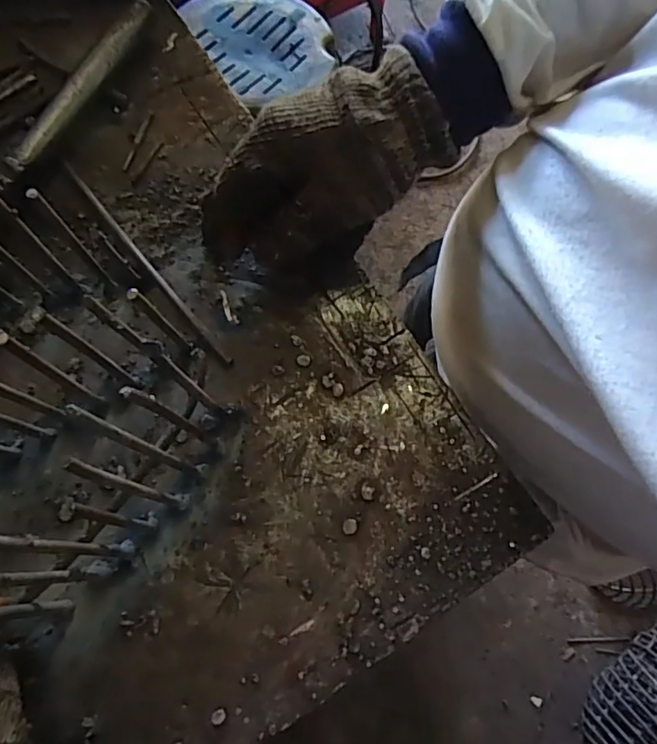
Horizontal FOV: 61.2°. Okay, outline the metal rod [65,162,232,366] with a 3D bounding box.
[{"bbox_3d":[-0.119,-0.071,0.356,0.009,0.004,0.179,-38,76,-13],"label":"metal rod"}]

